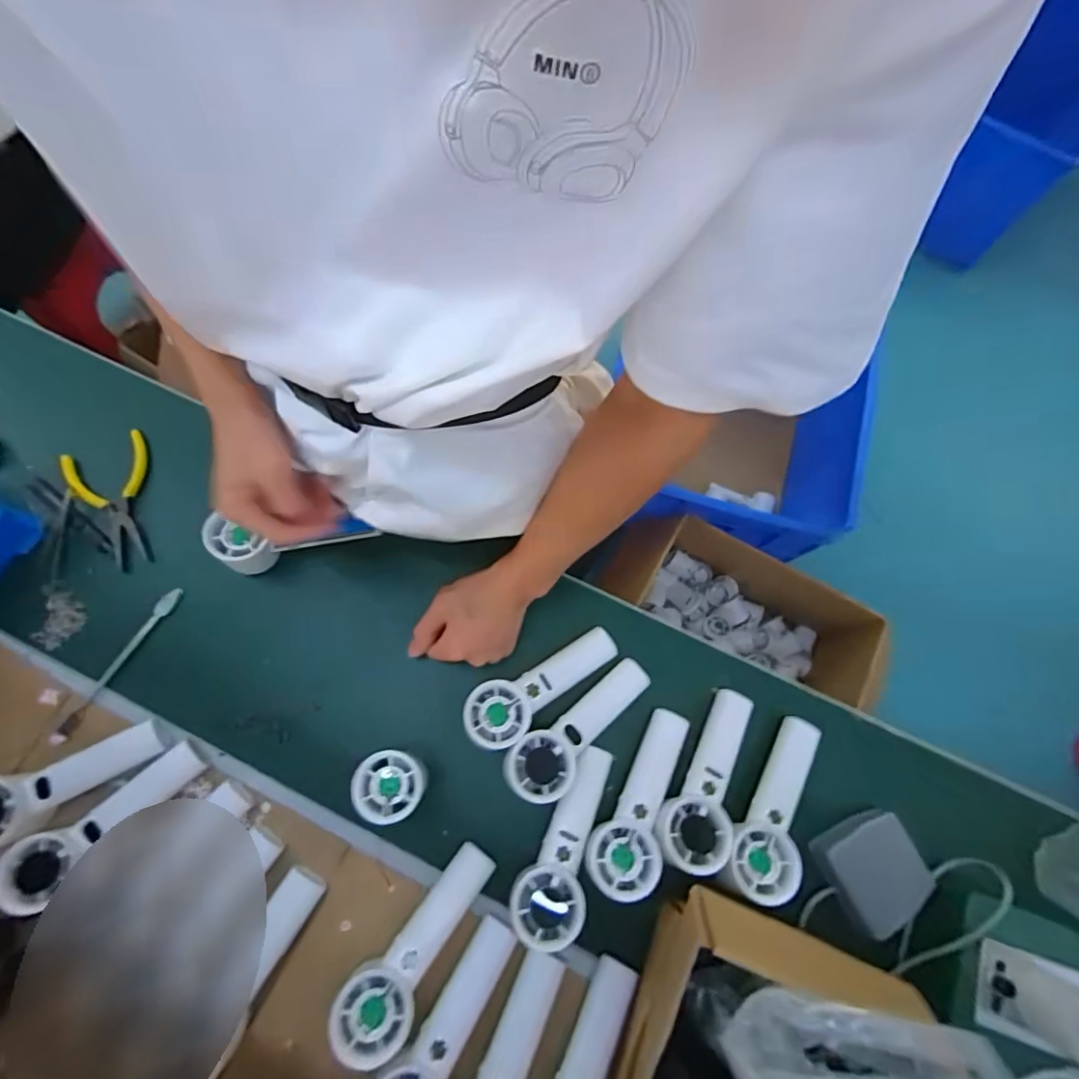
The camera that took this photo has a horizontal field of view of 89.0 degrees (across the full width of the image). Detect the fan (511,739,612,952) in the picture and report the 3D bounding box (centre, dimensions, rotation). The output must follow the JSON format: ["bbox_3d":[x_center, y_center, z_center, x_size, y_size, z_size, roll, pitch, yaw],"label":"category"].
[{"bbox_3d":[0.025,0.255,0.466,0.055,0.034,0.155,21,60,6],"label":"fan"}]

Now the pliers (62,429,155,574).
[{"bbox_3d":[-0.455,-0.039,0.580,0.077,0.016,0.152,-17,75,-5],"label":"pliers"}]

